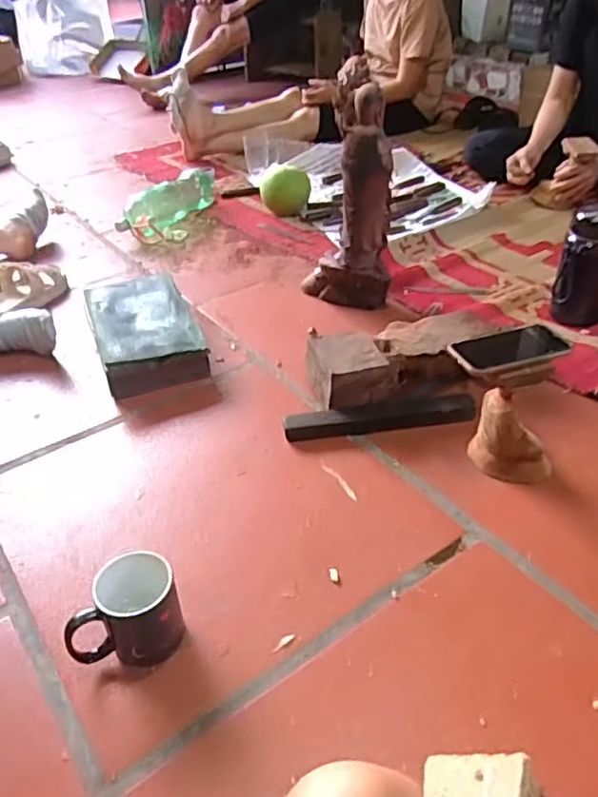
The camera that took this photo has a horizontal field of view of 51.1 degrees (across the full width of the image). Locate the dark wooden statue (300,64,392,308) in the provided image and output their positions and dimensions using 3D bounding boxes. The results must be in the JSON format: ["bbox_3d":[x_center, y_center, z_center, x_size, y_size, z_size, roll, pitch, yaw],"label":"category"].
[{"bbox_3d":[0.117,-0.388,1.207,0.169,0.420,0.110,11,31,6],"label":"dark wooden statue"}]

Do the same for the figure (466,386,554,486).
[{"bbox_3d":[0.297,0.054,0.863,0.112,0.119,0.069,10,37,17],"label":"figure"}]

